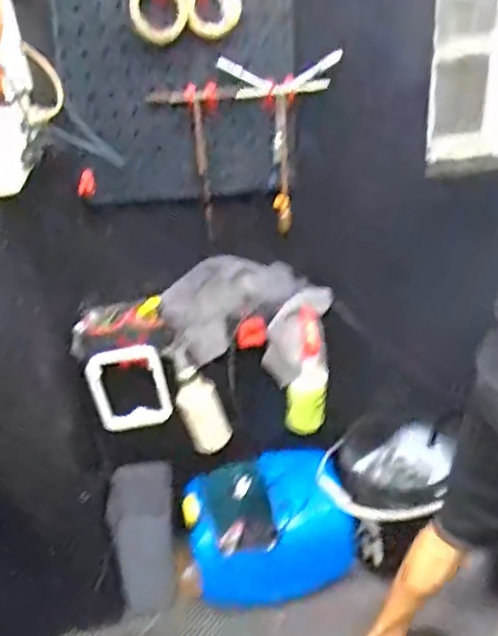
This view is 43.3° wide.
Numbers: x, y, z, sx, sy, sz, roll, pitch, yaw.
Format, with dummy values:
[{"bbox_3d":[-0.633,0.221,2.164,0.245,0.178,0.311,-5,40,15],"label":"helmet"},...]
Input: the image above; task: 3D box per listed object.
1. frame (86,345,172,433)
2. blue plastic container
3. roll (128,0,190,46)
[{"bbox_3d":[-0.281,0.173,1.487,0.172,0.227,0.031,-12,32,-11],"label":"frame"},{"bbox_3d":[0.059,0.564,1.677,0.418,0.293,0.225,-12,32,-11],"label":"blue plastic container"},{"bbox_3d":[-0.163,-0.562,1.140,0.109,0.115,0.024,-13,32,-12],"label":"roll"}]

